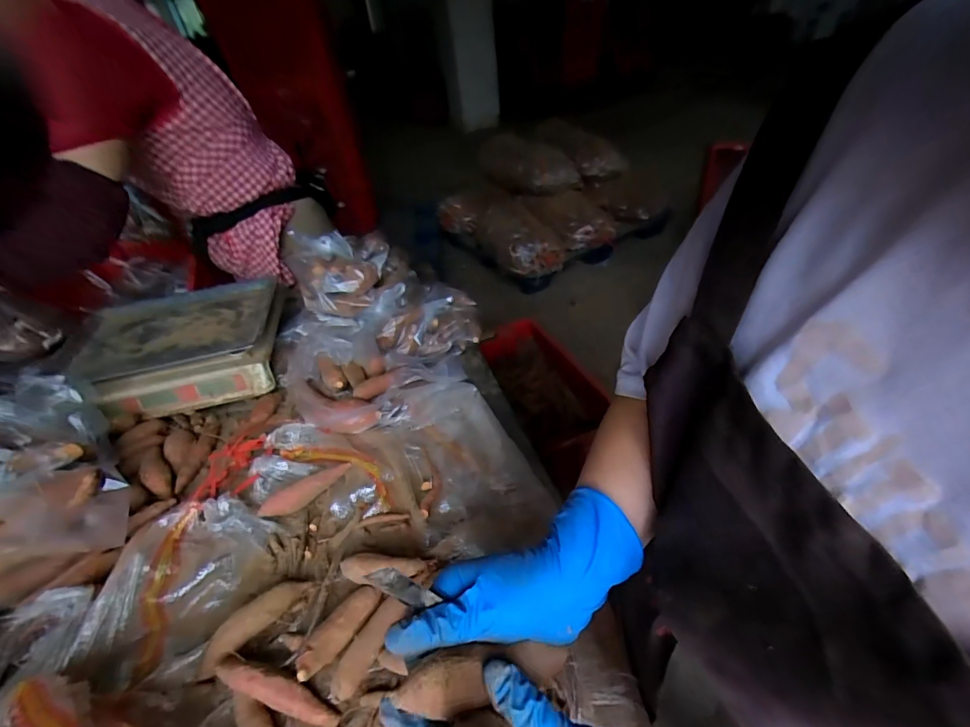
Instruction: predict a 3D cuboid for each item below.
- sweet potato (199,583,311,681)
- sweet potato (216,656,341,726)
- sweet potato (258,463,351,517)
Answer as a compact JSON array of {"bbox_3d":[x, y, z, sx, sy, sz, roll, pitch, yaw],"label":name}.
[{"bbox_3d":[-0.233,0.258,0.436,0.031,0.031,0.112,26,50,33],"label":"sweet potato"},{"bbox_3d":[-0.185,0.295,0.389,0.119,0.019,0.024,23,45,4],"label":"sweet potato"},{"bbox_3d":[-0.232,0.162,0.559,0.115,0.023,0.028,-27,44,-23],"label":"sweet potato"}]

